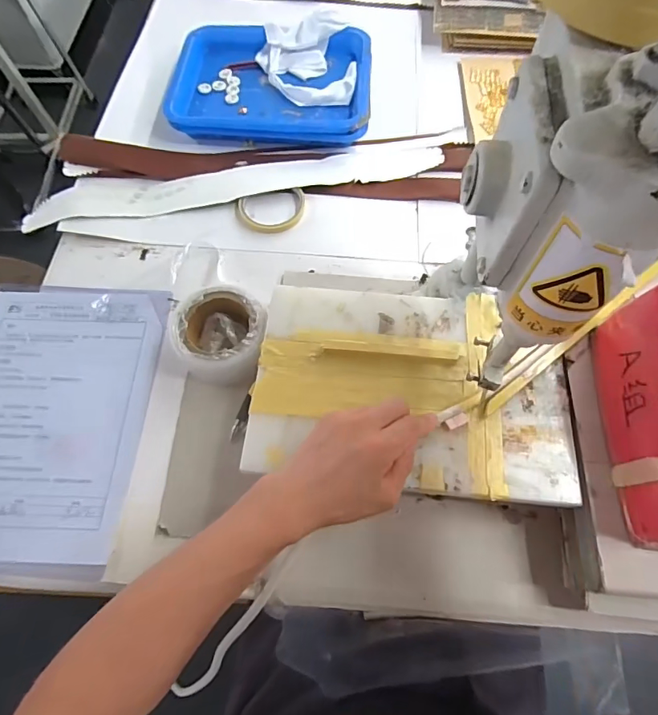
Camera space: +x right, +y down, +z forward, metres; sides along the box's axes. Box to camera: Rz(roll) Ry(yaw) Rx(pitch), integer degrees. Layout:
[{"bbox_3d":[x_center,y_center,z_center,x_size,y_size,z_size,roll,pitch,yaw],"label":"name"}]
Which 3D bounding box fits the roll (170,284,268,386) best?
[{"bbox_3d":[-0.117,-0.021,0.486,0.101,0.042,0.114,-7,66,-3],"label":"roll"}]

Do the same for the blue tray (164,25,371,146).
[{"bbox_3d":[-0.083,-0.415,0.671,0.289,0.042,0.216,3,66,1],"label":"blue tray"}]

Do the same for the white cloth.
[{"bbox_3d":[-0.033,-0.440,0.675,0.144,0.051,0.163,-7,66,-3],"label":"white cloth"}]

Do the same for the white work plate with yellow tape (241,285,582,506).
[{"bbox_3d":[0.079,0.023,0.435,0.296,0.013,0.199,5,67,4],"label":"white work plate with yellow tape"}]

